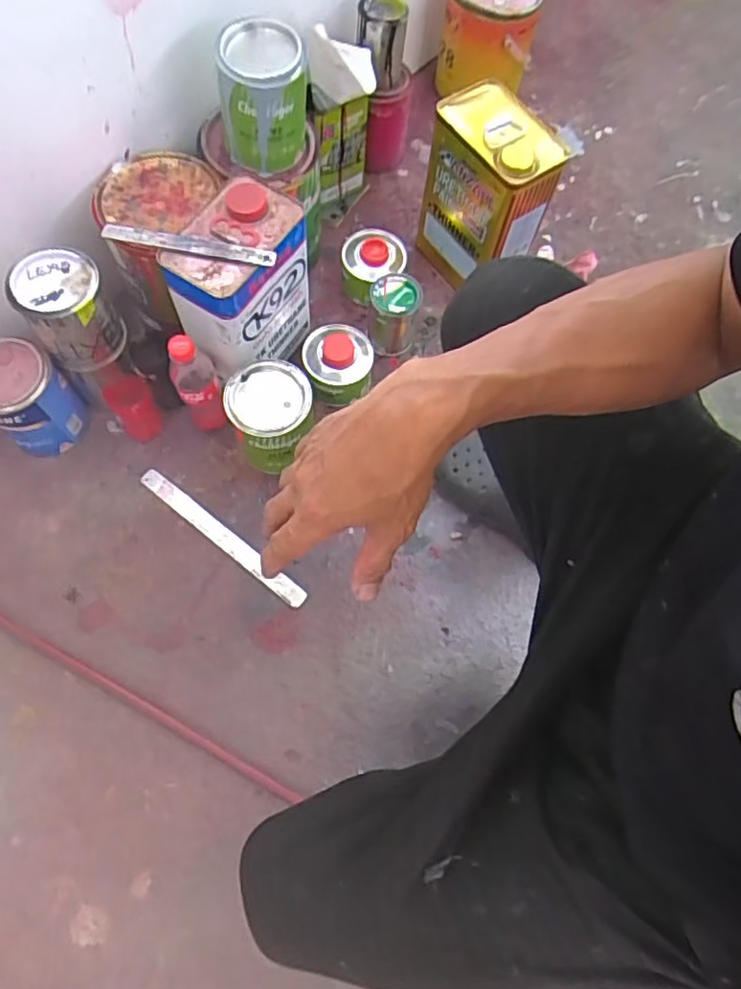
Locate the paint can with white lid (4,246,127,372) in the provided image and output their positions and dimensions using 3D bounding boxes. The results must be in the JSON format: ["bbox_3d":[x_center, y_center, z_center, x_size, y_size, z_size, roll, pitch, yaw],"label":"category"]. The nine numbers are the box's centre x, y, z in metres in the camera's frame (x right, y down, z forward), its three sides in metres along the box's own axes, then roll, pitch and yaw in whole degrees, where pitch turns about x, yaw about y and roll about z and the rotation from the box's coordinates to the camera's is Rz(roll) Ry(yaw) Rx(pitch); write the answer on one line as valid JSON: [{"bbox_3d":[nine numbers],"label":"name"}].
[{"bbox_3d":[-0.360,-0.219,0.747,0.095,0.107,0.095,1,70,-3],"label":"paint can with white lid"}]

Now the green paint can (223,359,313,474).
[{"bbox_3d":[-0.127,-0.094,0.816,0.102,0.138,0.095,1,68,-2],"label":"green paint can"}]

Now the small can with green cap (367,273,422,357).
[{"bbox_3d":[0.034,-0.260,0.902,0.074,0.090,0.079,4,68,0],"label":"small can with green cap"}]

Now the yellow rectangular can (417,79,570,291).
[{"bbox_3d":[0.165,-0.413,0.885,0.123,0.240,0.150,-29,72,-12],"label":"yellow rectangular can"}]

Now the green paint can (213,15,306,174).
[{"bbox_3d":[-0.132,-0.490,0.761,0.105,0.128,0.104,1,70,-3],"label":"green paint can"}]

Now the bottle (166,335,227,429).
[{"bbox_3d":[-0.222,-0.140,0.797,0.054,0.184,0.052,1,68,-2],"label":"bottle"}]

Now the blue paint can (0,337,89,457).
[{"bbox_3d":[-0.443,-0.121,0.808,0.096,0.132,0.104,39,72,13],"label":"blue paint can"}]

